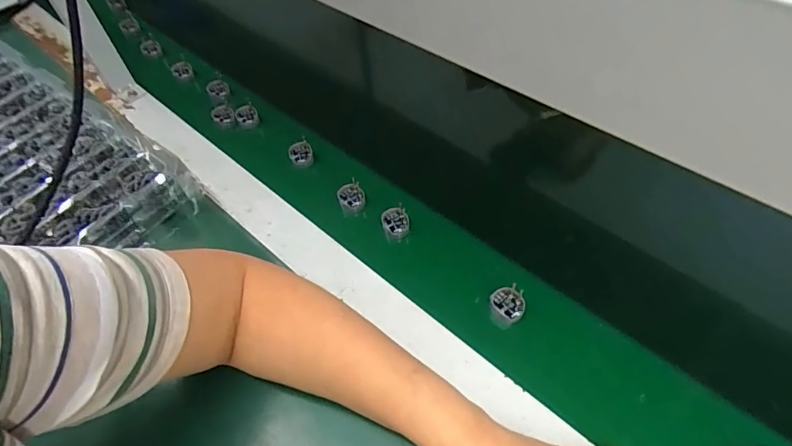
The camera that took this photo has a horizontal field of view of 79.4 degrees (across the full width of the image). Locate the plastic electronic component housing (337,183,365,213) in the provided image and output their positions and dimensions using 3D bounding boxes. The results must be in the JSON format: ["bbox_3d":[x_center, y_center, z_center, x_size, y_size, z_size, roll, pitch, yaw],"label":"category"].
[{"bbox_3d":[-0.048,-0.029,0.499,0.026,0.019,0.029,-16,53,-8],"label":"plastic electronic component housing"}]

